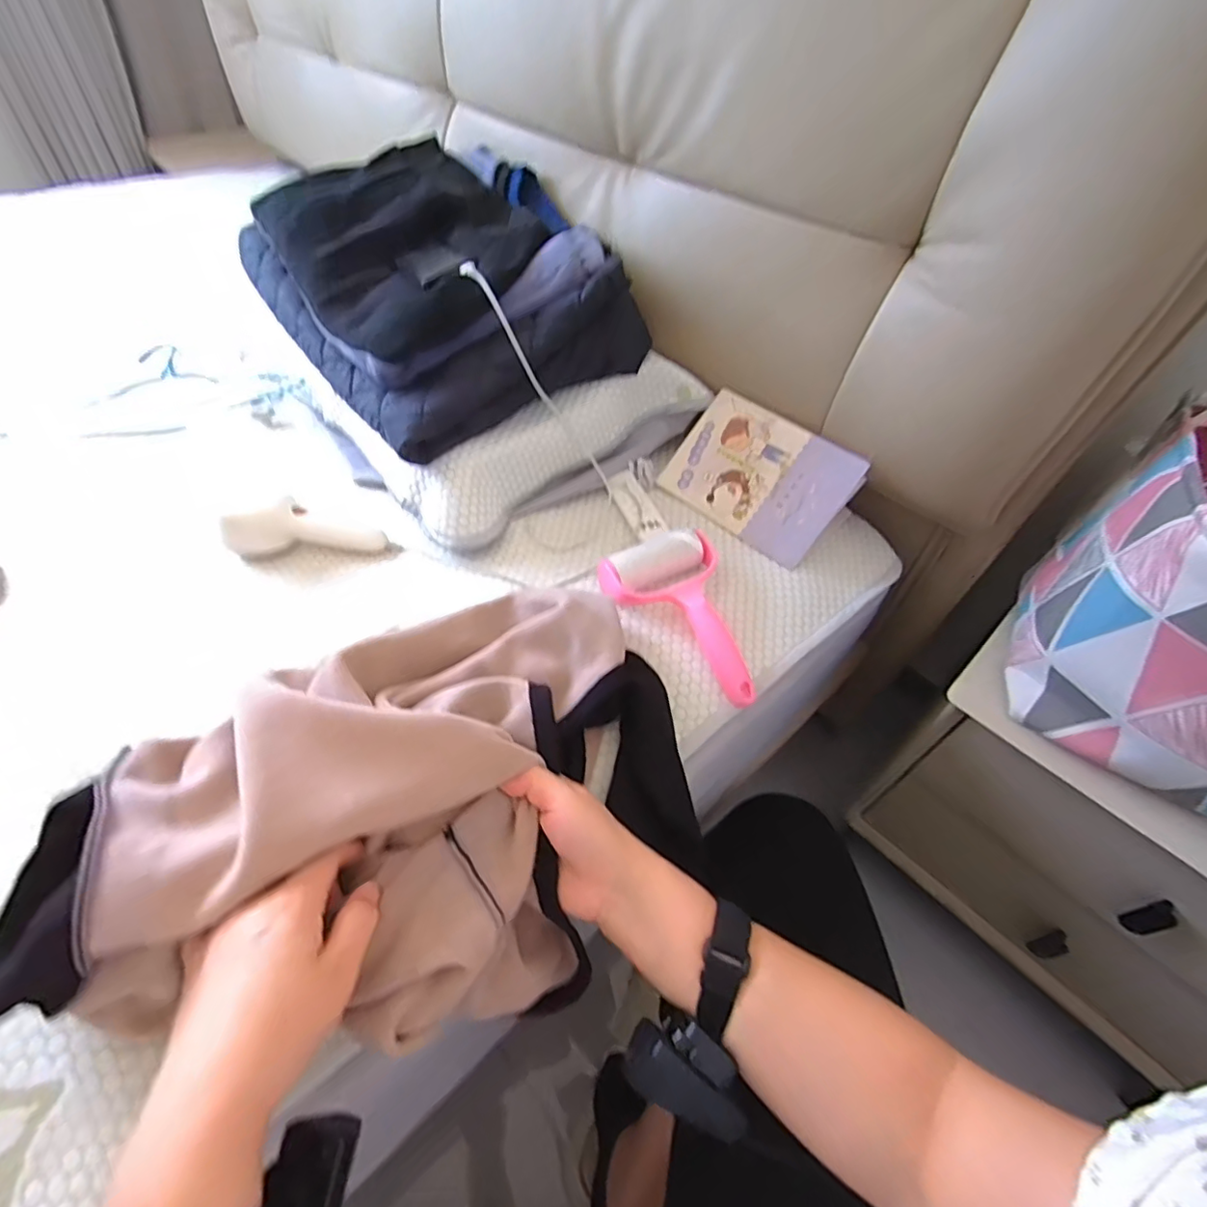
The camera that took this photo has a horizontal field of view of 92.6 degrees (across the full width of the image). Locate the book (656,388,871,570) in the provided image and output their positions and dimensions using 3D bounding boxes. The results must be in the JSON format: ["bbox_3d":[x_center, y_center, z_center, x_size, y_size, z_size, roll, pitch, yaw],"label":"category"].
[{"bbox_3d":[0.175,-0.150,0.665,0.204,0.012,0.138,39,97,24],"label":"book"}]

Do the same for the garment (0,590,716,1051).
[{"bbox_3d":[-0.122,0.136,0.383,0.408,0.137,0.254,-28,58,-27],"label":"garment"}]

